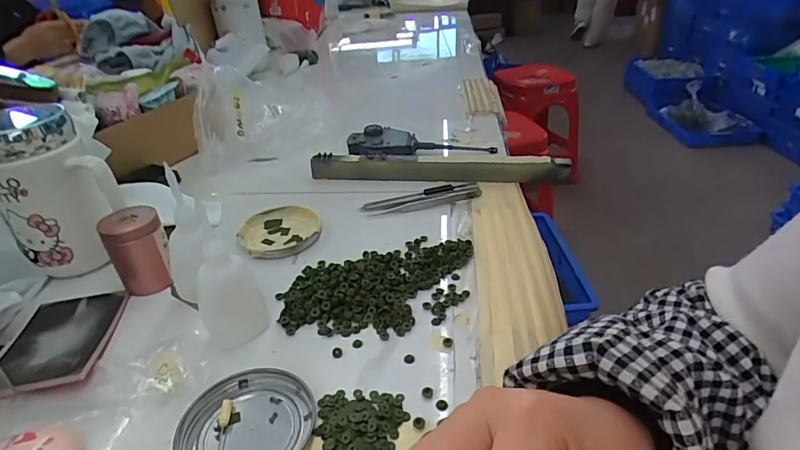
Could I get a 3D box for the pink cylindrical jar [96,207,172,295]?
[{"bbox_3d":[-0.221,0.021,0.391,0.043,0.062,0.038,-24,39,-30],"label":"pink cylindrical jar"}]

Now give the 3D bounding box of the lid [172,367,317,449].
[{"bbox_3d":[-0.091,0.120,0.276,0.078,0.009,0.075,-2,33,1],"label":"lid"}]

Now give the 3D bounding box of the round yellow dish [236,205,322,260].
[{"bbox_3d":[-0.119,0.006,0.458,0.078,0.010,0.078,-2,33,1],"label":"round yellow dish"}]

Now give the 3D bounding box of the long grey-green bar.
[{"bbox_3d":[0.041,-0.066,0.532,0.293,0.032,0.015,4,33,10],"label":"long grey-green bar"}]

